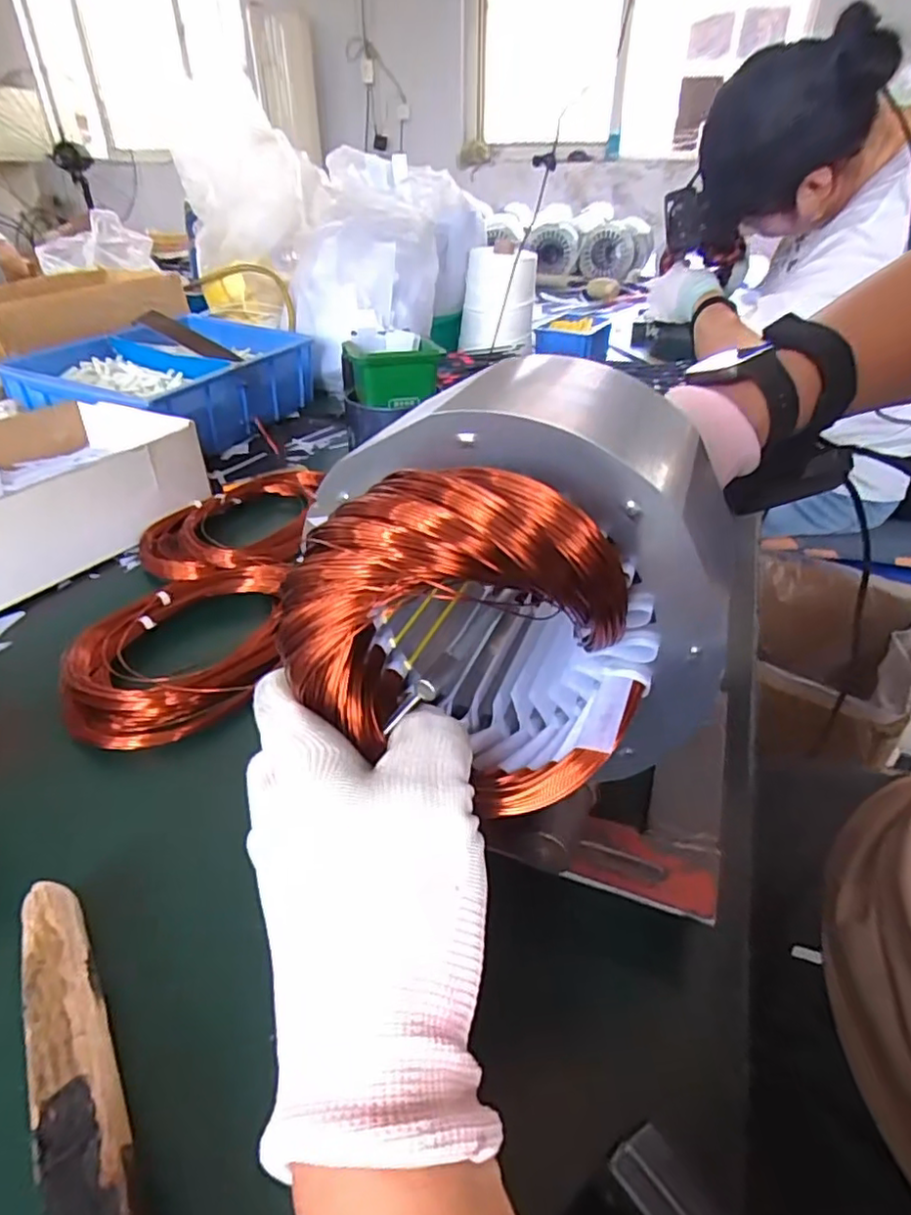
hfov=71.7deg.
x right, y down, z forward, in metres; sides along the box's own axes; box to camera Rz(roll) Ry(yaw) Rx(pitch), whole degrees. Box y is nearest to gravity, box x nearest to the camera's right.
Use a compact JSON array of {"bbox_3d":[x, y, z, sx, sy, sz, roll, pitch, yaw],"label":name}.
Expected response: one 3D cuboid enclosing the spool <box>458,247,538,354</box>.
[{"bbox_3d":[0.063,-0.448,0.932,0.110,0.125,0.097,3,35,3],"label":"spool"}]

